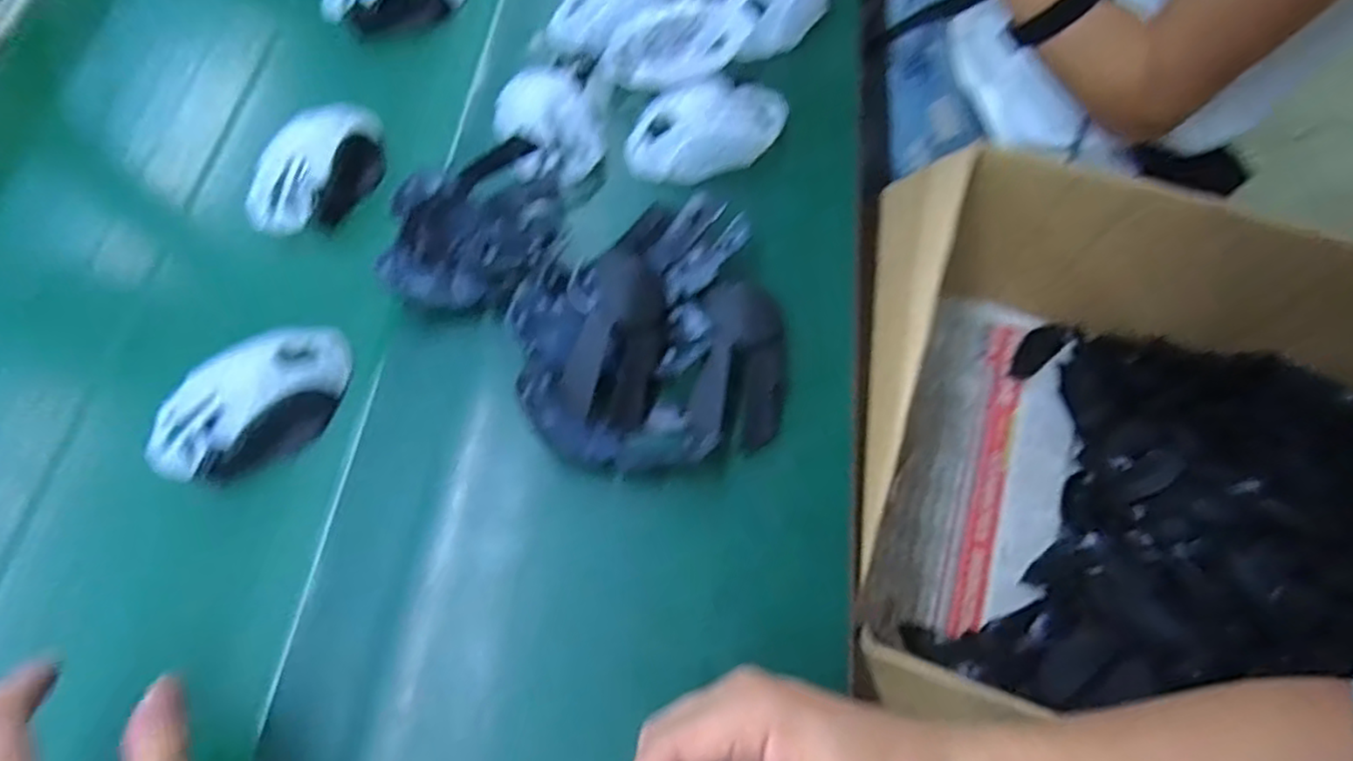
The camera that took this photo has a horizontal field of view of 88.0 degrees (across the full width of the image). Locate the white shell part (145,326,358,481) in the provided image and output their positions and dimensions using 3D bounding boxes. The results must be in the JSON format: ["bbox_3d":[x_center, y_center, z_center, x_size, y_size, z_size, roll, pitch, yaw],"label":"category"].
[{"bbox_3d":[-0.256,0.015,0.428,0.117,0.045,0.061,-33,69,-13],"label":"white shell part"}]

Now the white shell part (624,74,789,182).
[{"bbox_3d":[0.024,-0.185,0.515,0.123,0.033,0.066,-22,67,-8],"label":"white shell part"}]

